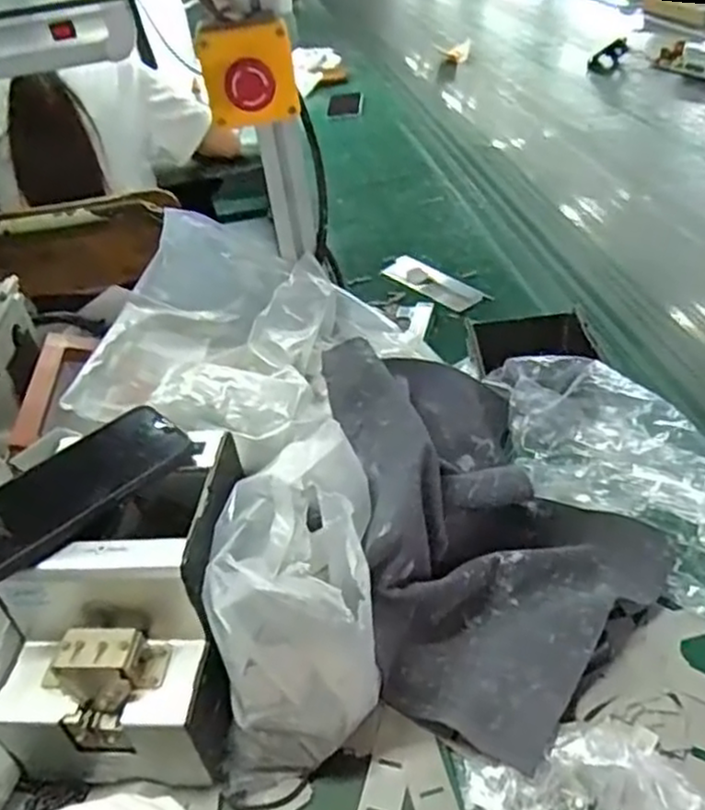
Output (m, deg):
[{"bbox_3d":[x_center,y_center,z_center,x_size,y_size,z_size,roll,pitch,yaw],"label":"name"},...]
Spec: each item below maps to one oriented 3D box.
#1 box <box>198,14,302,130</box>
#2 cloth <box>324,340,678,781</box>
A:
[{"bbox_3d":[-0.081,-0.266,0.573,0.070,0.068,0.080,-8,37,-2],"label":"box"},{"bbox_3d":[0.077,0.072,0.528,0.268,0.127,0.249,26,47,35],"label":"cloth"}]

